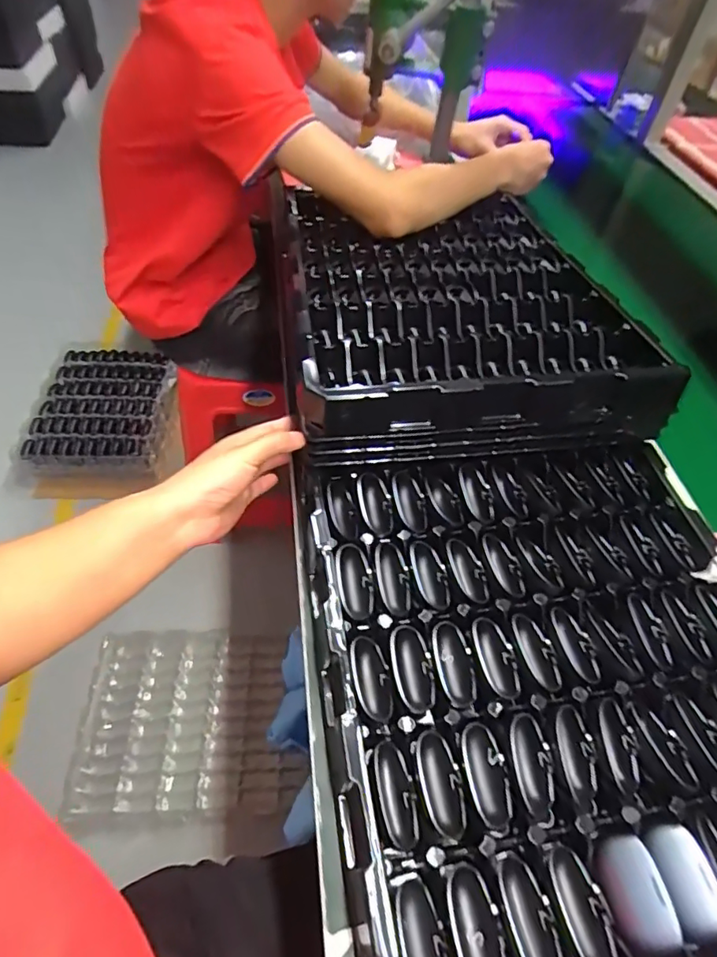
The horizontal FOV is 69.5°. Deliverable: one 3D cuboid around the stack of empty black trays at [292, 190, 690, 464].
[{"bbox_3d":[0.089,-0.203,0.597,0.336,0.087,0.441,-3,43,-8],"label":"stack of empty black trays"}]

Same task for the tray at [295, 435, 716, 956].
[{"bbox_3d":[0.145,0.132,0.374,0.337,0.048,0.370,-5,52,-7],"label":"tray"}]

